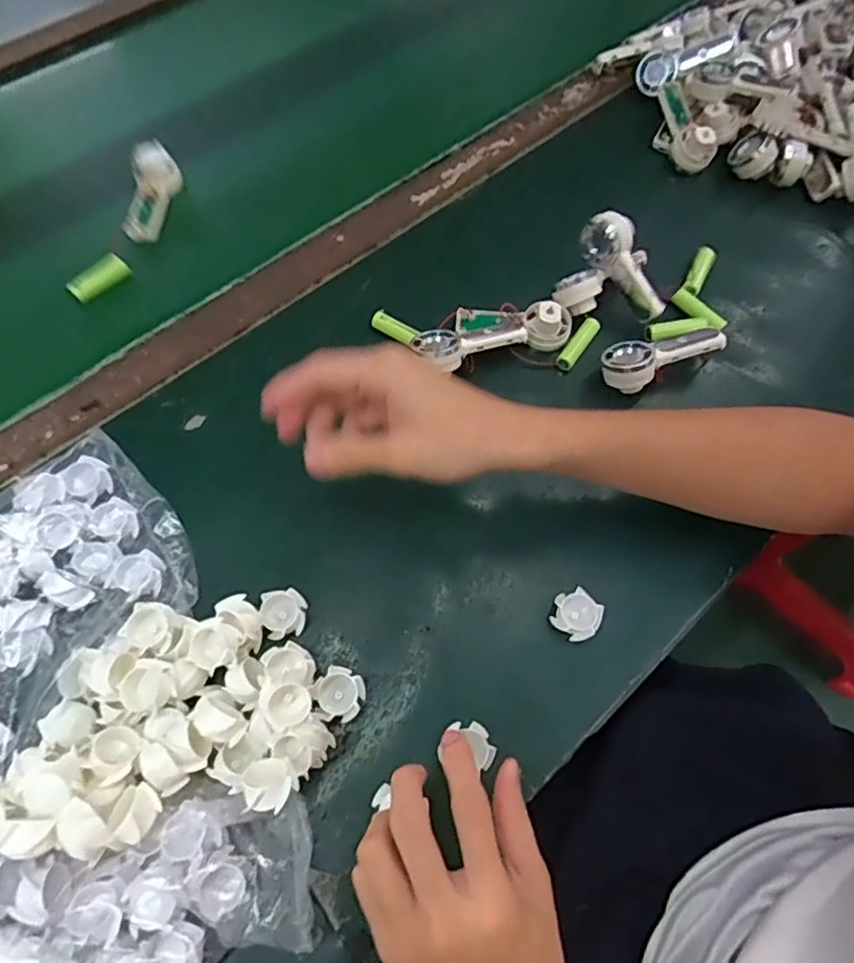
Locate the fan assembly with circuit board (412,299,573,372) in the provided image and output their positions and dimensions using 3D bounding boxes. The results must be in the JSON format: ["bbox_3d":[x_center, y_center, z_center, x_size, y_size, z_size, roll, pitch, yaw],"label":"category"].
[{"bbox_3d":[0.053,-0.123,0.501,0.126,0.025,0.053,-18,68,-10],"label":"fan assembly with circuit board"}]

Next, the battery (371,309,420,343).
[{"bbox_3d":[-0.026,-0.124,0.510,0.042,0.014,0.011,31,68,12],"label":"battery"}]

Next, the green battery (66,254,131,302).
[{"bbox_3d":[-0.281,-0.174,0.536,0.050,0.016,0.018,-37,72,-17],"label":"green battery"}]

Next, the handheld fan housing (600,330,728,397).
[{"bbox_3d":[0.177,-0.101,0.487,0.090,0.030,0.043,-22,68,-12],"label":"handheld fan housing"}]

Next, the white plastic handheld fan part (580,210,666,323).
[{"bbox_3d":[0.160,-0.173,0.504,0.023,0.041,0.091,-38,98,-17],"label":"white plastic handheld fan part"}]

